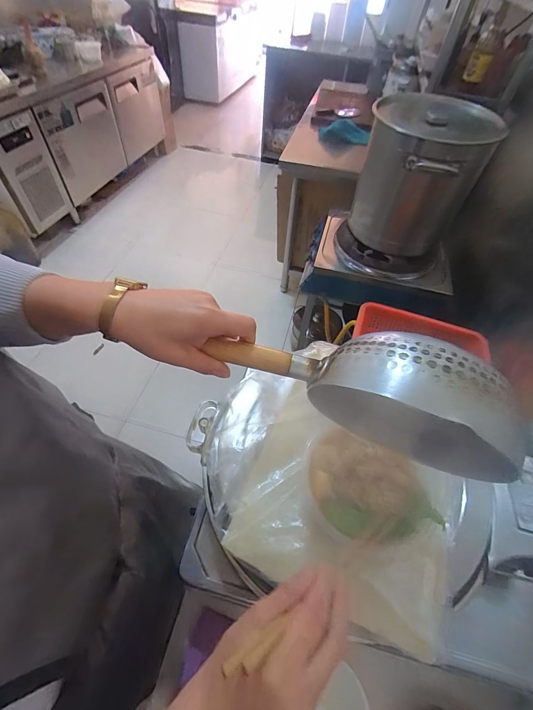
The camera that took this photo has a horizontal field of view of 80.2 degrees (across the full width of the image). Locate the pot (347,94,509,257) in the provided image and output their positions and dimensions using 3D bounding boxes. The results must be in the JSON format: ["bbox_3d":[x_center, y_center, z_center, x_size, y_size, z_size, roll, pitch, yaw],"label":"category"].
[{"bbox_3d":[0.453,-0.540,0.982,0.315,0.339,0.316,2,53,-3],"label":"pot"}]

